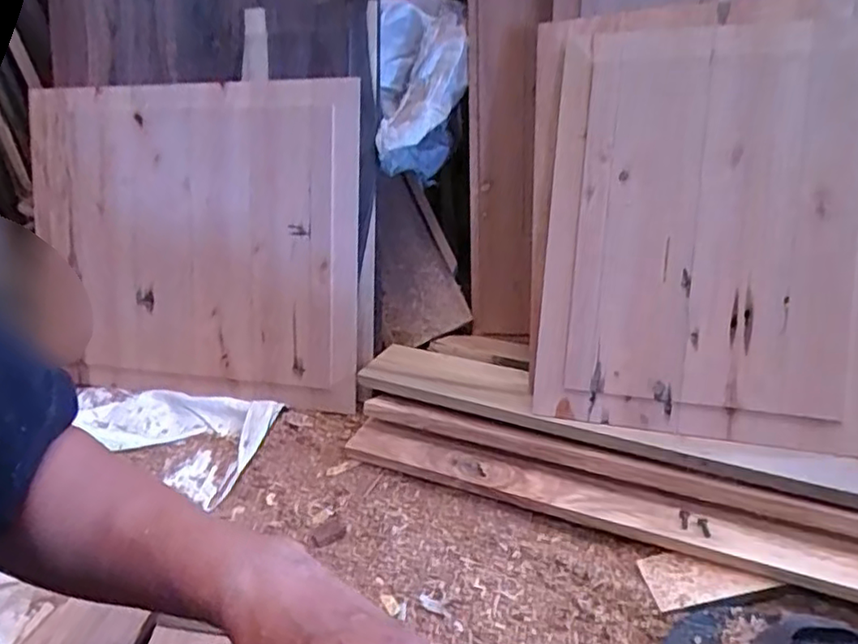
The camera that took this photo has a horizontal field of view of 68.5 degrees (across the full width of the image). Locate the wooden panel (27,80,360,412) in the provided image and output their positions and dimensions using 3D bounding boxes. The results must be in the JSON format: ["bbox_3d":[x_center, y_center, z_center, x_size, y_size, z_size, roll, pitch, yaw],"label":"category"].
[{"bbox_3d":[-0.417,-0.134,1.065,0.643,0.514,0.031,5,7,18],"label":"wooden panel"}]

